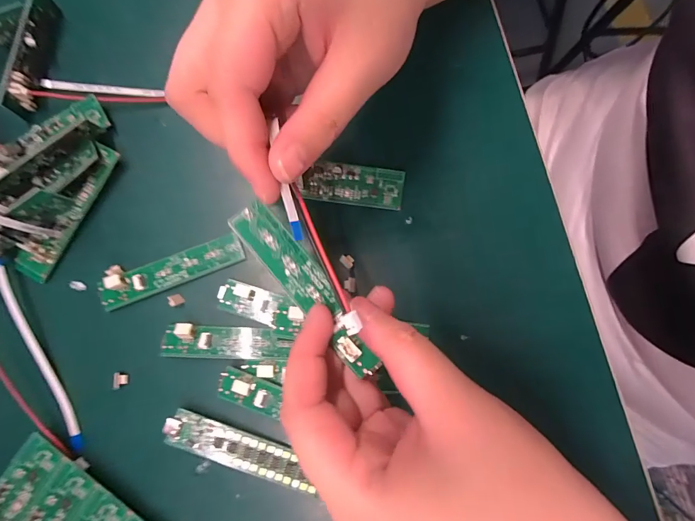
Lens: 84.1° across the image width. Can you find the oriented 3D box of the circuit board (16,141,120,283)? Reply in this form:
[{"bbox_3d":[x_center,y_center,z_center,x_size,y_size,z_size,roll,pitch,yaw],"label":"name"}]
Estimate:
[{"bbox_3d":[-0.163,-0.029,0.225,0.018,0.009,0.086,30,85,-14],"label":"circuit board"}]

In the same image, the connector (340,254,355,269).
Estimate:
[{"bbox_3d":[0.000,0.000,0.217,0.009,0.004,0.006,41,85,10],"label":"connector"}]

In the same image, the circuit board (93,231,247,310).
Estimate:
[{"bbox_3d":[-0.101,0.005,0.220,0.082,0.010,0.022,-18,79,1],"label":"circuit board"}]

